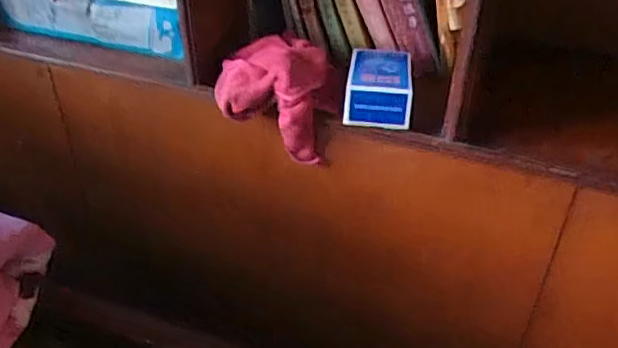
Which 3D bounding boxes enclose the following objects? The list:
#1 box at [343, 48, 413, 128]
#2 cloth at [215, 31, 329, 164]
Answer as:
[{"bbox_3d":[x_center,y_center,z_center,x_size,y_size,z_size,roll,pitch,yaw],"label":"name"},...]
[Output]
[{"bbox_3d":[0.073,-0.093,0.605,0.068,0.045,0.101,5,38,4],"label":"box"},{"bbox_3d":[-0.037,-0.083,0.621,0.117,0.098,0.092,1,38,0],"label":"cloth"}]

